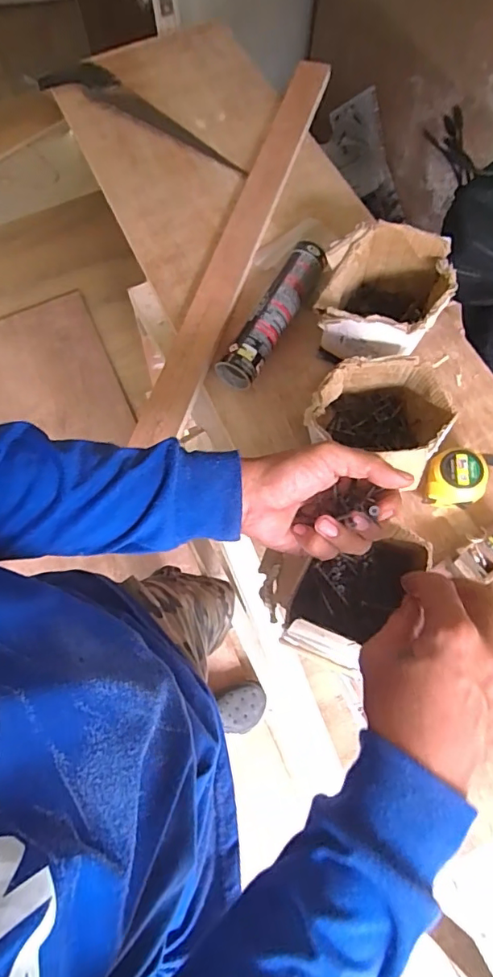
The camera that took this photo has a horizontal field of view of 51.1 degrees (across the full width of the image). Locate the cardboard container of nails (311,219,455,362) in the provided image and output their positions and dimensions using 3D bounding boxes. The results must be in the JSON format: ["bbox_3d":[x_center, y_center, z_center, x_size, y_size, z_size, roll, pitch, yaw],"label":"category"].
[{"bbox_3d":[0.155,-0.216,0.605,0.139,0.100,0.142,20,70,9],"label":"cardboard container of nails"}]

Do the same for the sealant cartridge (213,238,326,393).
[{"bbox_3d":[0.035,-0.221,0.652,0.057,0.049,0.212,30,72,13],"label":"sealant cartridge"}]

